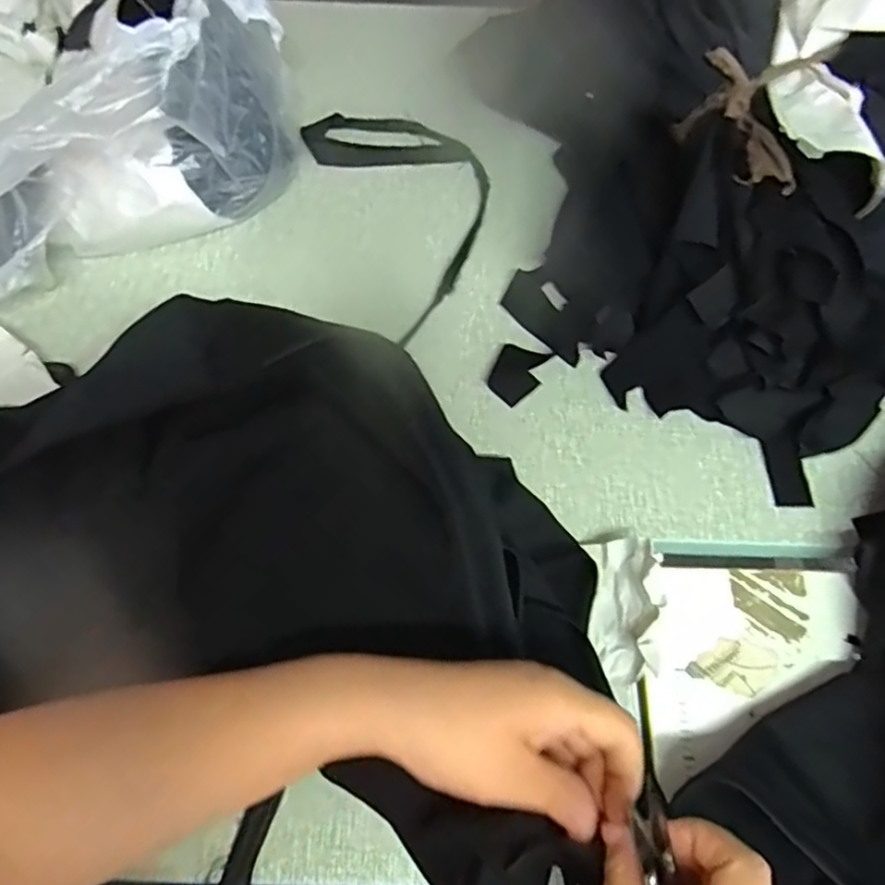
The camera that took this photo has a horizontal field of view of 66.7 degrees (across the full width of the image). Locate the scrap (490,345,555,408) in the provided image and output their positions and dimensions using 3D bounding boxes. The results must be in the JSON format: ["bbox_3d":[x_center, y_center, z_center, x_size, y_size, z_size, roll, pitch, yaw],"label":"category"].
[{"bbox_3d":[0.058,-0.054,0.524,0.036,0.005,0.051,26,71,8],"label":"scrap"}]

